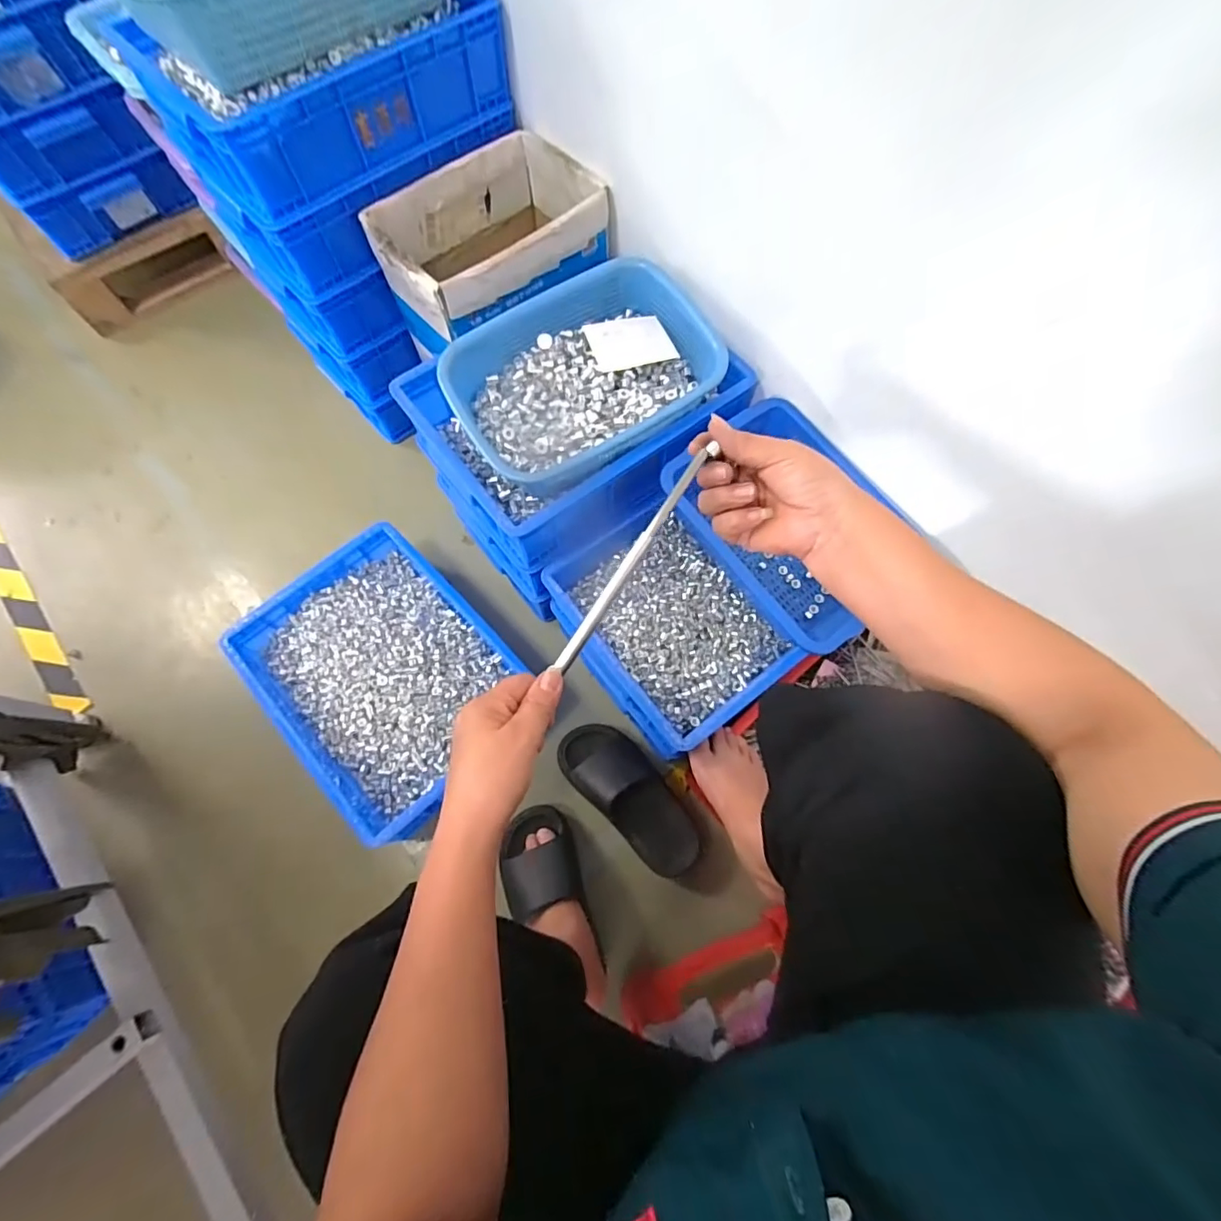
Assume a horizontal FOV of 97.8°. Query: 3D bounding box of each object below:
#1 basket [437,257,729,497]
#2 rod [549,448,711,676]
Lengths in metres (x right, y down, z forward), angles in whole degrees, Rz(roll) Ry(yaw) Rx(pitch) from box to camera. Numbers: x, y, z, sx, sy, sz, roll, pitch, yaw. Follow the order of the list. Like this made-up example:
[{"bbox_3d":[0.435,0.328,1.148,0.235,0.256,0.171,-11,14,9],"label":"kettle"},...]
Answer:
[{"bbox_3d":[-0.042,-0.317,0.716,0.339,0.092,0.250,-31,72,-12],"label":"basket"},{"bbox_3d":[0.015,-0.037,0.391,0.011,0.010,0.188,34,91,12],"label":"rod"}]

